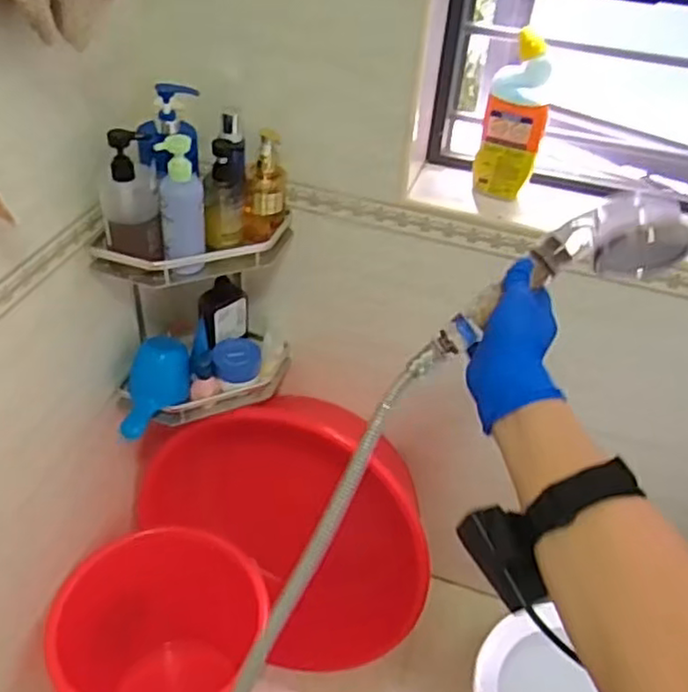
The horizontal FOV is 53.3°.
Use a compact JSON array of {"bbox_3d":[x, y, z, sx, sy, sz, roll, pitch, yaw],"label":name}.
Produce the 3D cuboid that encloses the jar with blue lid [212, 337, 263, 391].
[{"bbox_3d":[-0.189,0.026,1.224,0.083,0.054,0.078,2,40,-3],"label":"jar with blue lid"}]

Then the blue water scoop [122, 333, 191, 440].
[{"bbox_3d":[-0.311,0.067,1.137,0.098,0.091,0.156,2,40,-3],"label":"blue water scoop"}]

